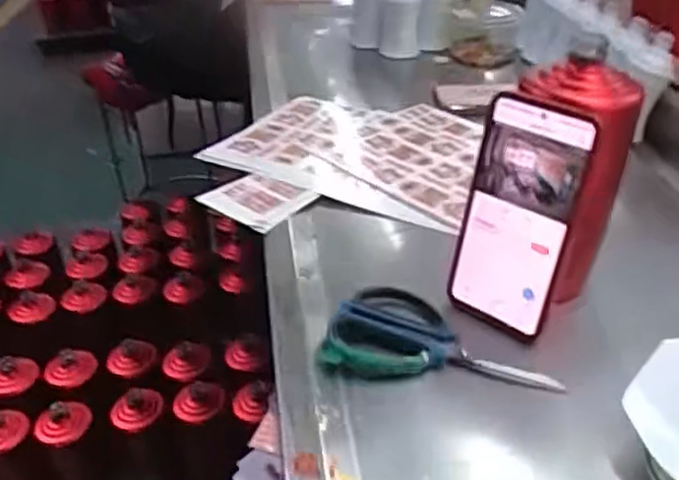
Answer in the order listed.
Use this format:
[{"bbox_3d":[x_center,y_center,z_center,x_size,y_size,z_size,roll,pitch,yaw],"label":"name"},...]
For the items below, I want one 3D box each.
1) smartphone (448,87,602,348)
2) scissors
[{"bbox_3d":[0.124,-0.014,0.496,0.078,0.163,0.015,26,26,32],"label":"smartphone"},{"bbox_3d":[0.072,0.070,0.497,0.158,0.008,0.091,6,35,13],"label":"scissors"}]

